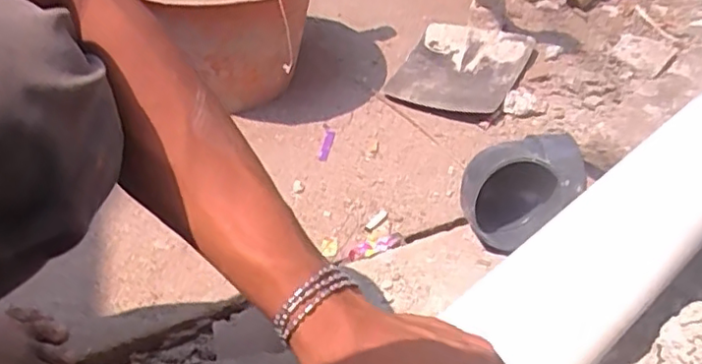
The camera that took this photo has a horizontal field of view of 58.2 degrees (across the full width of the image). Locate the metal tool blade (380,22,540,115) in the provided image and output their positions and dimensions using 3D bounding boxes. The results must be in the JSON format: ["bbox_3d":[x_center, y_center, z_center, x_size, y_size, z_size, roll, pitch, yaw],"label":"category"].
[{"bbox_3d":[0.159,-0.174,0.923,0.169,0.021,0.219,19,48,18],"label":"metal tool blade"}]

